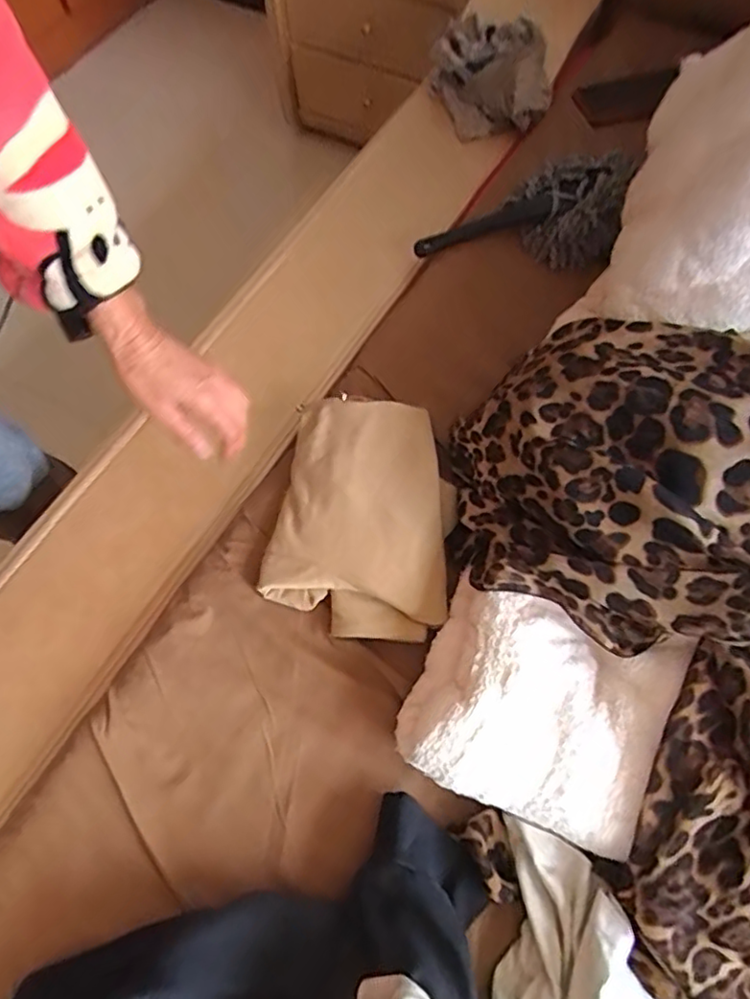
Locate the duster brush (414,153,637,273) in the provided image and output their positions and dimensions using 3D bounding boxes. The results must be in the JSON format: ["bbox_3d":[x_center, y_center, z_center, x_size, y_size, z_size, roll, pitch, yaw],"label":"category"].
[{"bbox_3d":[0.202,-0.381,0.846,0.313,0.084,0.134,17,60,44],"label":"duster brush"}]

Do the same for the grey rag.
[{"bbox_3d":[0.170,-0.635,0.932,0.134,0.105,0.183,-14,64,-7],"label":"grey rag"}]

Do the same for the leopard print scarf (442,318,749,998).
[{"bbox_3d":[0.232,0.099,0.500,0.301,0.201,0.517,0,64,0],"label":"leopard print scarf"}]

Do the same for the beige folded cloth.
[{"bbox_3d":[-0.010,0.013,0.637,0.179,0.053,0.241,9,64,5],"label":"beige folded cloth"}]

